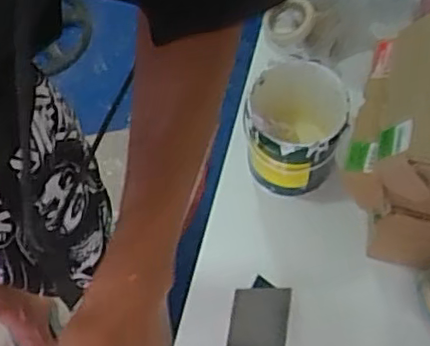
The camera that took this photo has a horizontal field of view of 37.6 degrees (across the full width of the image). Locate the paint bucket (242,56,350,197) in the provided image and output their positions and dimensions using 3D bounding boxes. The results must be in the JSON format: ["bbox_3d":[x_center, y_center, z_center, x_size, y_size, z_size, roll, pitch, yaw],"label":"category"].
[{"bbox_3d":[0.143,-0.061,1.136,0.155,0.234,0.160,0,63,1],"label":"paint bucket"}]

